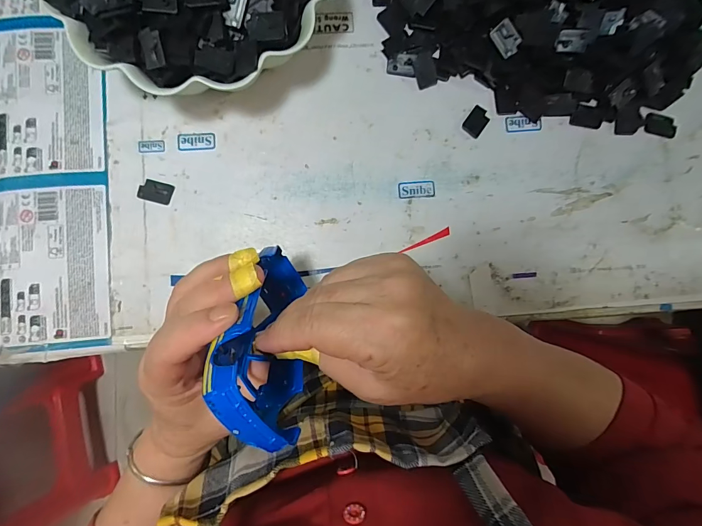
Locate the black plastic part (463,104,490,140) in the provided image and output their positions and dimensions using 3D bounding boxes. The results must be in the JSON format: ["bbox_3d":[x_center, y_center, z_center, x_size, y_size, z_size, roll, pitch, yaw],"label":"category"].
[{"bbox_3d":[0.115,-0.130,0.336,0.019,0.004,0.028,35,84,0],"label":"black plastic part"}]

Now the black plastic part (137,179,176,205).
[{"bbox_3d":[-0.171,-0.063,0.324,0.028,0.004,0.018,14,84,-2],"label":"black plastic part"}]

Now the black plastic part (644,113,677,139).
[{"bbox_3d":[0.287,-0.129,0.343,0.028,0.008,0.018,16,84,-2],"label":"black plastic part"}]

